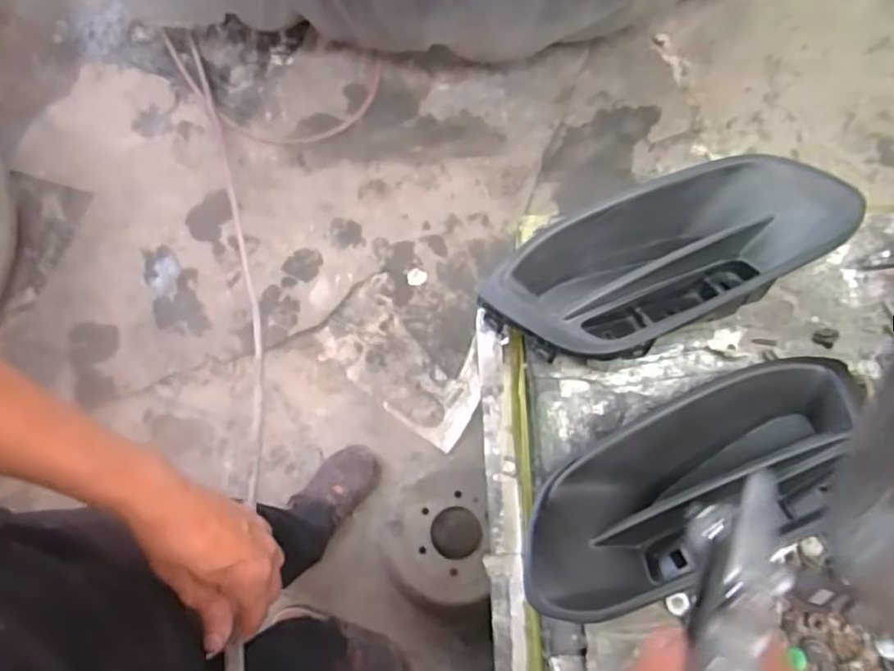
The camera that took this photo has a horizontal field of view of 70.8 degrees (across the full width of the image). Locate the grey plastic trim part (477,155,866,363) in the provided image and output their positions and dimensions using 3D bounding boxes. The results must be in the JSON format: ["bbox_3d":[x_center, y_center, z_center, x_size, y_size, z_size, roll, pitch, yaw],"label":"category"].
[{"bbox_3d":[0.184,-0.064,0.539,0.301,0.071,0.129,-24,73,-6],"label":"grey plastic trim part"}]

